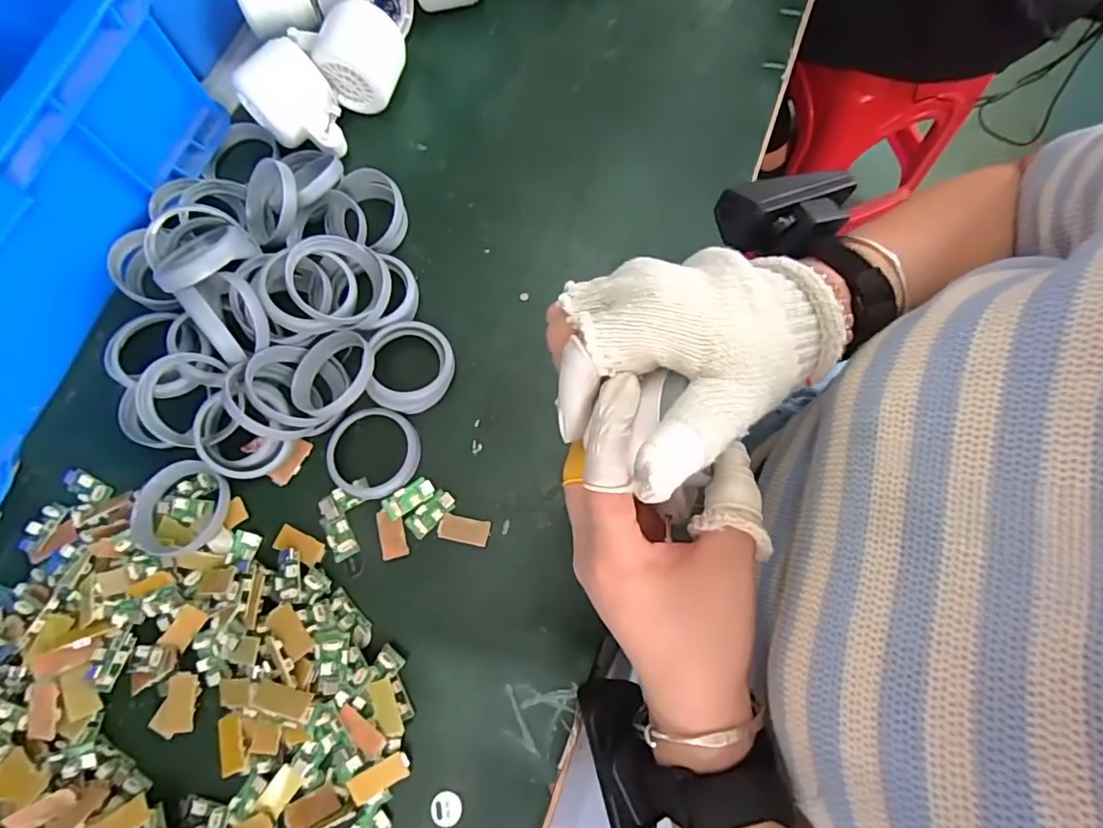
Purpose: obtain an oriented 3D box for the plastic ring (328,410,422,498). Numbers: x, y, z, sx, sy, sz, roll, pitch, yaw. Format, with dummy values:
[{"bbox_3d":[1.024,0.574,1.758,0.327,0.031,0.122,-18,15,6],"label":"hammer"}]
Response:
[{"bbox_3d":[-0.115,0.025,0.355,0.059,0.008,0.058,0,76,1],"label":"plastic ring"}]

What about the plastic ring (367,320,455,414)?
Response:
[{"bbox_3d":[-0.092,-0.032,0.364,0.053,0.022,0.061,-3,76,1],"label":"plastic ring"}]

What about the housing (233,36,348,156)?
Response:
[{"bbox_3d":[-0.187,-0.222,0.398,0.058,0.050,0.071,-32,77,-7],"label":"housing"}]

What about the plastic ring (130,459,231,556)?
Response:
[{"bbox_3d":[-0.230,0.058,0.340,0.057,0.012,0.057,0,76,1],"label":"plastic ring"}]

